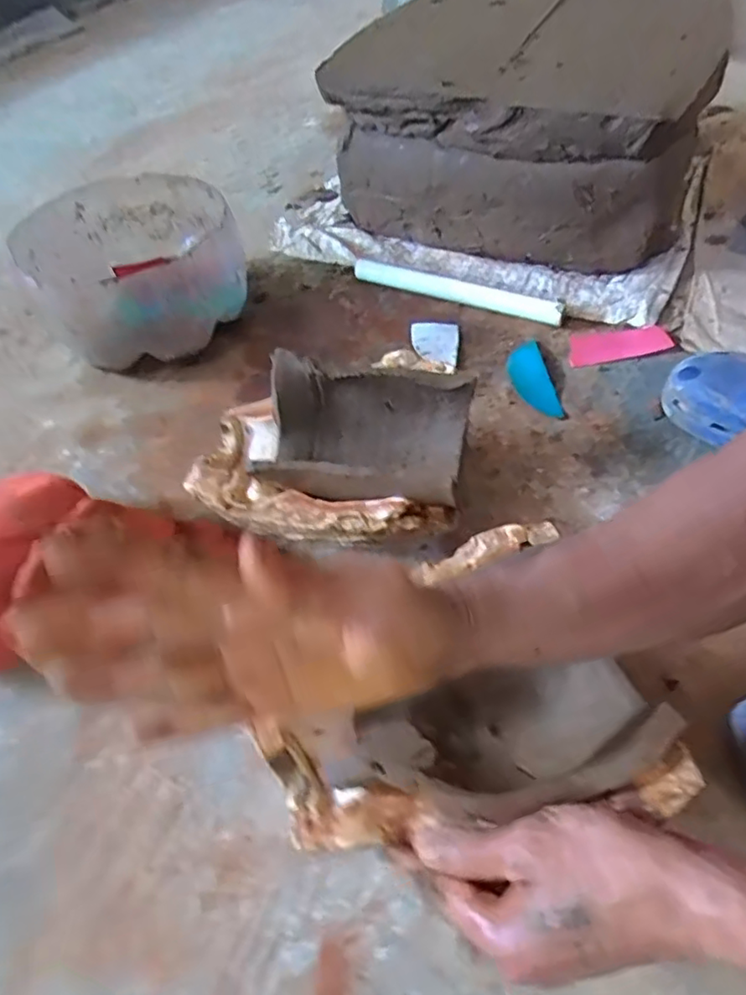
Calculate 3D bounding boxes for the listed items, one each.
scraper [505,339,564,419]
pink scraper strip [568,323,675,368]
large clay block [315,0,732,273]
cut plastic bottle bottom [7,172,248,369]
[{"bbox_3d":[0.167,-0.129,0.628,0.043,0.013,0.107,-7,52,0],"label":"scraper"},{"bbox_3d":[0.270,-0.169,0.651,0.114,0.004,0.051,-7,52,0],"label":"pink scraper strip"},{"bbox_3d":[0.192,-0.467,0.765,0.406,0.201,0.305,26,59,23],"label":"large clay block"},{"bbox_3d":[-0.273,-0.262,0.704,0.227,0.126,0.248,-26,55,-14],"label":"cut plastic bottle bottom"}]

